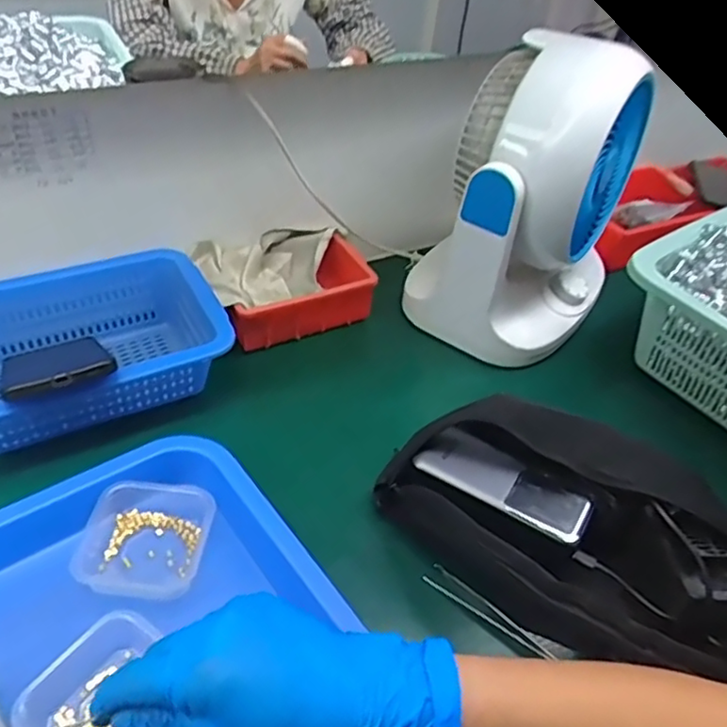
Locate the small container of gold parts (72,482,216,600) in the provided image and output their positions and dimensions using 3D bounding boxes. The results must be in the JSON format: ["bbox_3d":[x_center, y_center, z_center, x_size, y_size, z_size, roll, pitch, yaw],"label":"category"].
[{"bbox_3d":[-0.152,0.122,0.445,0.077,0.025,0.076,9,42,2],"label":"small container of gold parts"}]

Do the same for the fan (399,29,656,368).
[{"bbox_3d":[0.170,-0.167,0.635,0.171,0.257,0.211,21,44,15],"label":"fan"}]

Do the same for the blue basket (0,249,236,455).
[{"bbox_3d":[-0.240,-0.016,0.543,0.223,0.087,0.173,-17,48,-25],"label":"blue basket"}]

